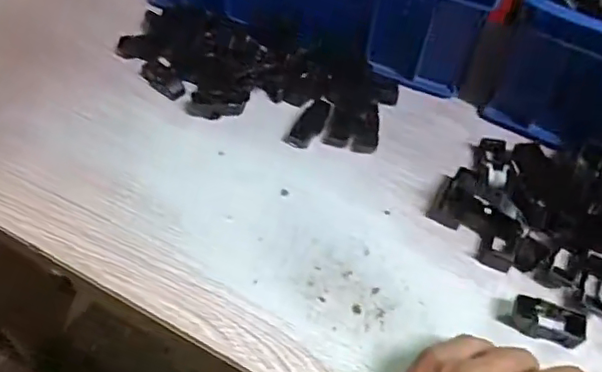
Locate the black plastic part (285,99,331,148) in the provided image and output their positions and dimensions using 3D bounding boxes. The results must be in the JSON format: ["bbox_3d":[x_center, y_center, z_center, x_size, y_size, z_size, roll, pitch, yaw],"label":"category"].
[{"bbox_3d":[0.008,-0.054,0.495,0.022,0.005,0.053,28,58,15],"label":"black plastic part"}]

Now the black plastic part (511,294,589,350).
[{"bbox_3d":[0.174,0.094,0.403,0.050,0.016,0.030,17,56,8],"label":"black plastic part"}]

